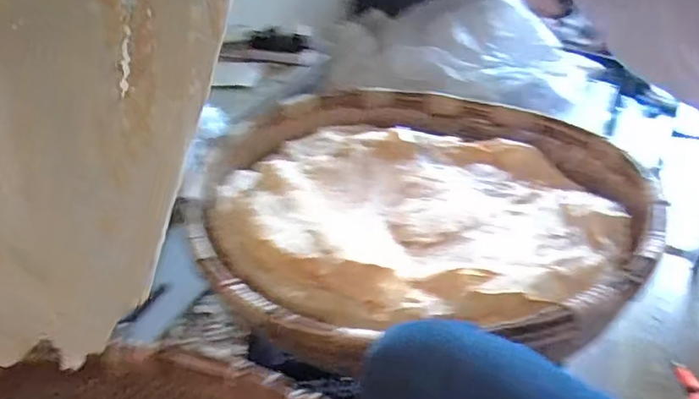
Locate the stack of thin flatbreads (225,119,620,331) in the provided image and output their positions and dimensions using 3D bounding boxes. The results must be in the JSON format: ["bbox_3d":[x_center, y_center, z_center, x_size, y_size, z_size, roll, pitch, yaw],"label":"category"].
[{"bbox_3d":[0.087,0.000,0.858,0.552,0.043,0.519,-8,32,-12],"label":"stack of thin flatbreads"}]

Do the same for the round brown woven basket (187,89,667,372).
[{"bbox_3d":[0.091,-0.023,0.866,0.616,0.060,0.658,0,31,1],"label":"round brown woven basket"}]

